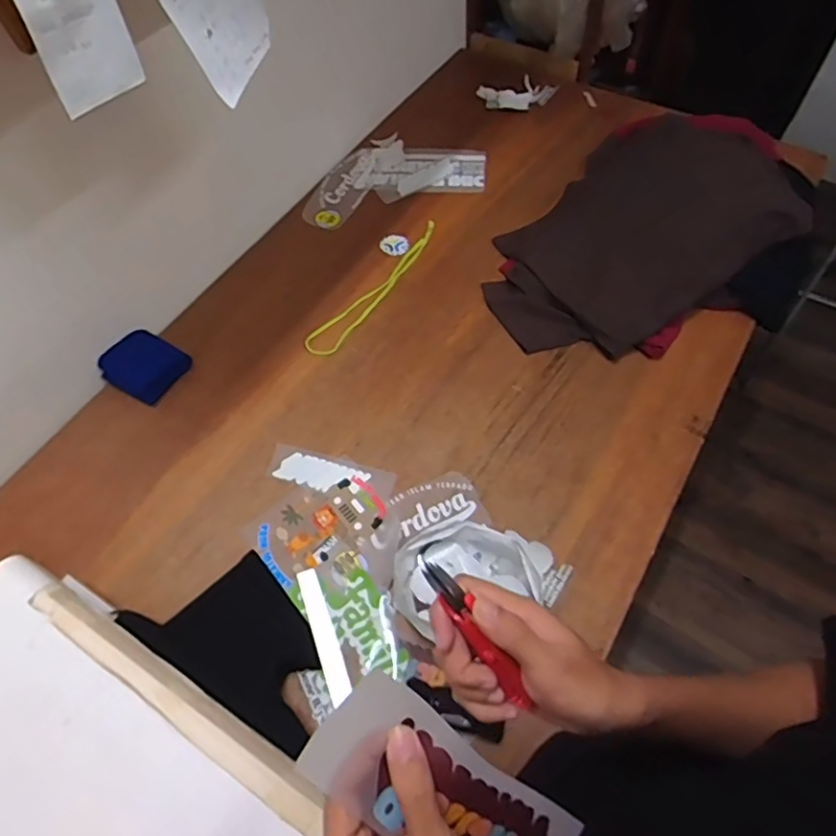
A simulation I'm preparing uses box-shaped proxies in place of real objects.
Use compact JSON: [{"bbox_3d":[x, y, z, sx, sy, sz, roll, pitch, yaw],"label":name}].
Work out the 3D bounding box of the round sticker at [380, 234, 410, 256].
[{"bbox_3d":[-0.047,-0.340,1.155,0.056,0.006,0.049,42,79,20],"label":"round sticker"}]

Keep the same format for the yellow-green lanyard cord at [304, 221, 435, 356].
[{"bbox_3d":[-0.069,-0.245,1.093,0.057,0.011,0.368,33,66,19],"label":"yellow-green lanyard cord"}]

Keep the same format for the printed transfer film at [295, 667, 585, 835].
[{"bbox_3d":[0.023,0.212,0.325,0.186,0.032,0.060,44,66,-18],"label":"printed transfer film"}]

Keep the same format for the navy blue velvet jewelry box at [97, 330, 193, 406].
[{"bbox_3d":[-0.466,-0.092,1.003,0.120,0.035,0.113,26,64,16],"label":"navy blue velvet jewelry box"}]

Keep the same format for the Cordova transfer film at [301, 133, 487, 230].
[{"bbox_3d":[-0.058,-0.515,1.248,0.387,0.014,0.208,-17,61,-8],"label":"Cordova transfer film"}]

